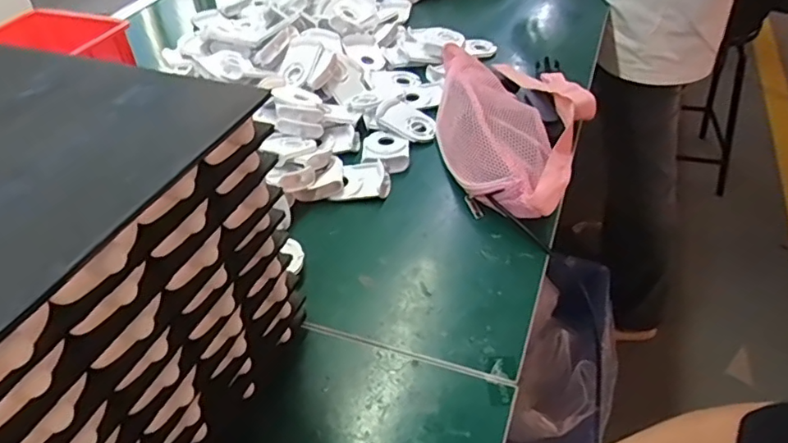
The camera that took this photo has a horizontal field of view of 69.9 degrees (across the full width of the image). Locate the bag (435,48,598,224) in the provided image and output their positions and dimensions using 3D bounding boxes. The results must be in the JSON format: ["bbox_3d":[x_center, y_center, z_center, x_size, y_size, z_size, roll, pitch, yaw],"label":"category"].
[{"bbox_3d":[0.154,-0.130,0.701,0.190,0.071,0.341,-3,42,1],"label":"bag"}]

